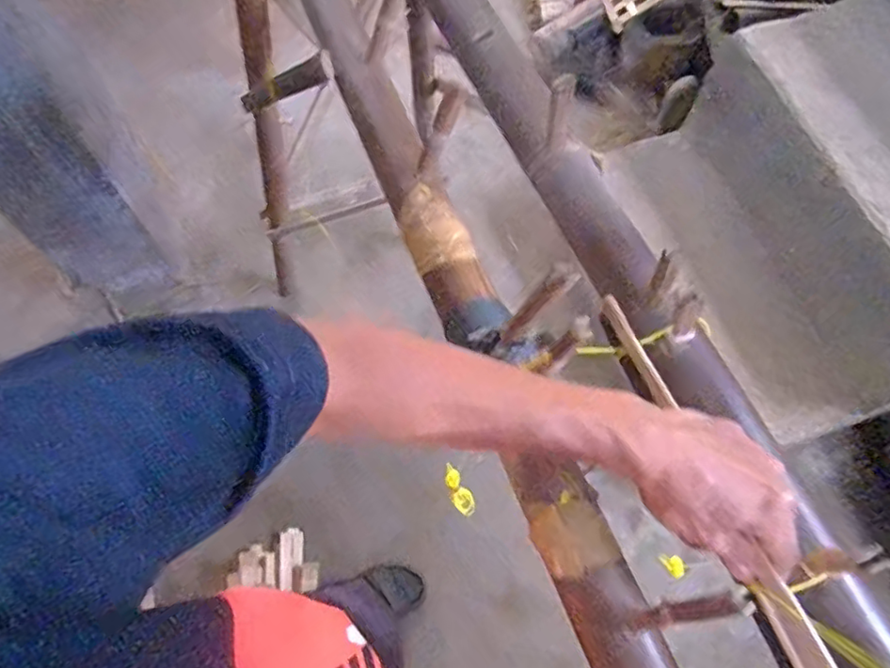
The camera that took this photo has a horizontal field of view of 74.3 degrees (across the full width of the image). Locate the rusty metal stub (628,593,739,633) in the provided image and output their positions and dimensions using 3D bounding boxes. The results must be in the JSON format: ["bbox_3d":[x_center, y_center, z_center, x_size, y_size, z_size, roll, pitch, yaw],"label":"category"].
[{"bbox_3d":[0.128,0.154,0.323,0.011,0.076,0.010,-3,62,-38],"label":"rusty metal stub"}]

